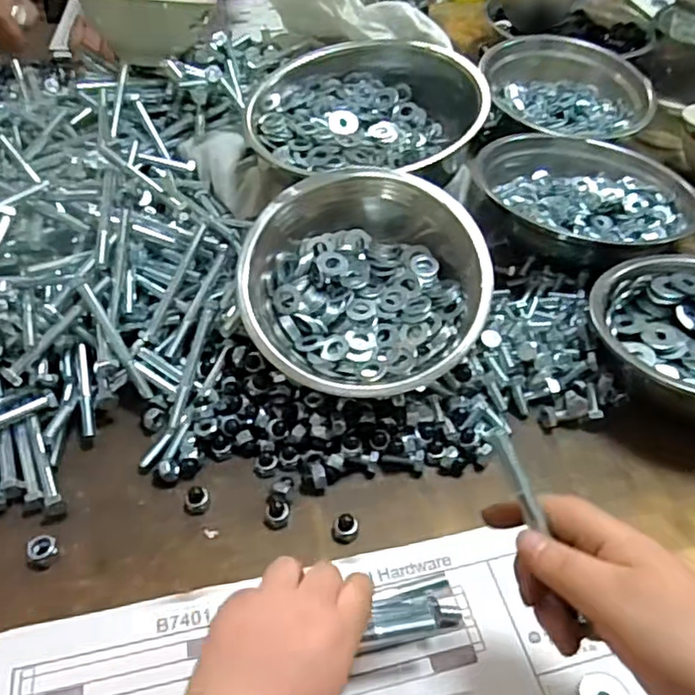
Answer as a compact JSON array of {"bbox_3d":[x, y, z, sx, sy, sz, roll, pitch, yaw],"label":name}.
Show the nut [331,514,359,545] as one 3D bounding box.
[{"bbox_3d":[-0.001,0.122,0.431,0.018,0.016,0.014,8,46,7],"label":"nut"}]

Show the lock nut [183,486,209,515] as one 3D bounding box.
[{"bbox_3d":[-0.105,0.106,0.445,0.017,0.015,0.014,-13,47,-13],"label":"lock nut"}]

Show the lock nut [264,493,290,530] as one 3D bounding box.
[{"bbox_3d":[-0.049,0.113,0.441,0.018,0.014,0.020,8,46,7],"label":"lock nut"}]

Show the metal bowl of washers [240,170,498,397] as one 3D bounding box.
[{"bbox_3d":[0.013,-0.043,0.510,0.186,0.083,0.186,30,72,11],"label":"metal bowl of washers"}]

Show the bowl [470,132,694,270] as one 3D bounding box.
[{"bbox_3d":[0.234,-0.154,0.654,0.196,0.058,0.192,-20,54,-20],"label":"bowl"}]

